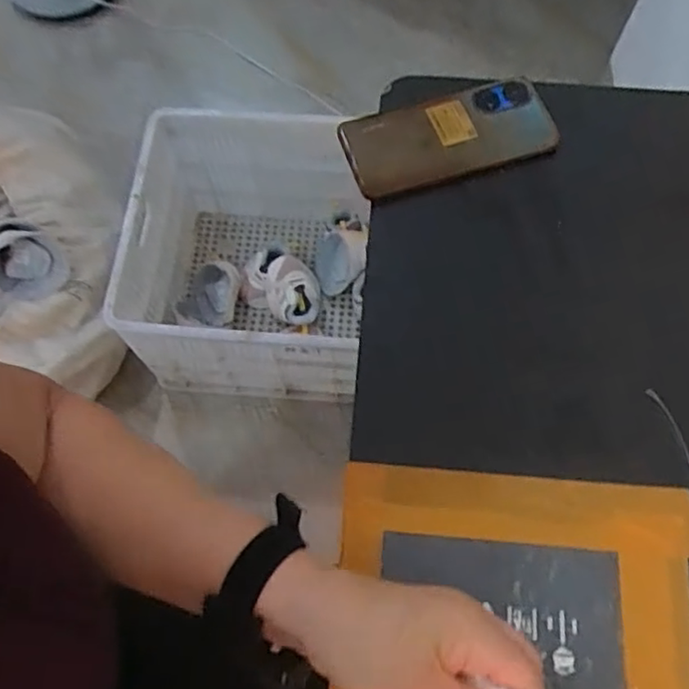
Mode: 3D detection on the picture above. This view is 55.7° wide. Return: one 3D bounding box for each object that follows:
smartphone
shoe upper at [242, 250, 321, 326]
[{"bbox_3d":[0.084,-0.167,0.519,0.163,0.015,0.073,-17,75,-6],"label":"smartphone"},{"bbox_3d":[-0.118,-0.108,1.242,0.178,0.075,0.118,37,71,17],"label":"shoe upper"}]

